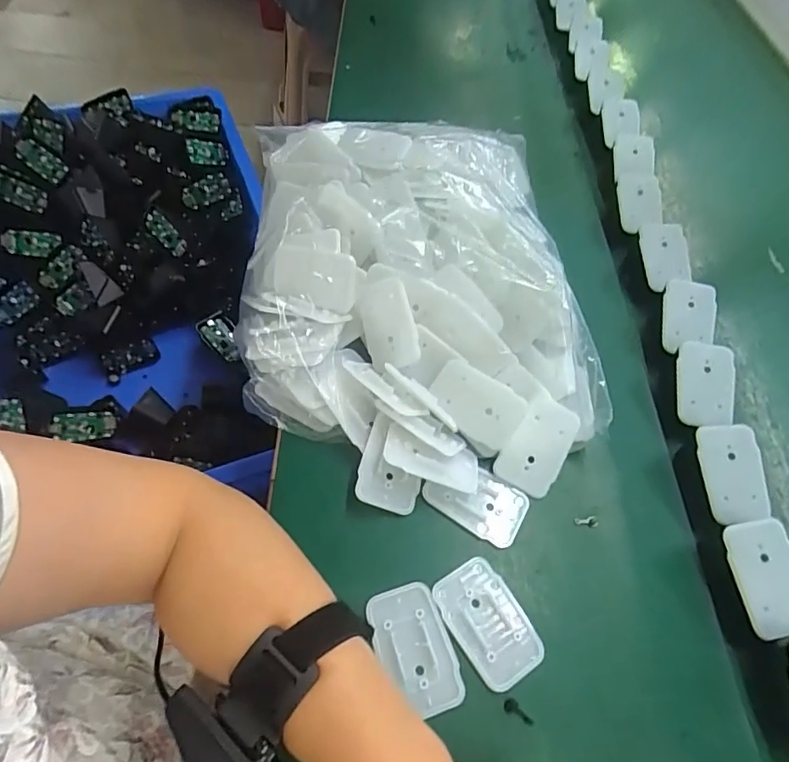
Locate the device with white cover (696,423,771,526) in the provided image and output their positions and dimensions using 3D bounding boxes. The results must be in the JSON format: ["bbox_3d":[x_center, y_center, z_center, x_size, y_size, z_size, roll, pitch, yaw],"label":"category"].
[{"bbox_3d":[0.243,0.065,0.356,0.045,0.008,0.067,-3,77,-2],"label":"device with white cover"}]

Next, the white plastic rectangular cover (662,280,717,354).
[{"bbox_3d":[0.255,-0.055,0.432,0.044,0.009,0.066,9,78,7],"label":"white plastic rectangular cover"}]

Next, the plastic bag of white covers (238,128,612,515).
[{"bbox_3d":[0.012,-0.084,0.416,0.265,0.089,0.375,-2,56,-6],"label":"plastic bag of white covers"}]

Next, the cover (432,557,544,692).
[{"bbox_3d":[0.059,0.150,0.311,0.045,0.006,0.069,-27,62,-21],"label":"cover"}]

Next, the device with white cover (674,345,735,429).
[{"bbox_3d":[0.248,0.003,0.398,0.044,0.004,0.066,6,81,3],"label":"device with white cover"}]

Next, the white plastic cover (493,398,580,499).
[{"bbox_3d":[0.104,0.047,0.360,0.041,0.004,0.067,32,83,1],"label":"white plastic cover"}]

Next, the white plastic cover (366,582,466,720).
[{"bbox_3d":[0.013,0.160,0.300,0.042,0.005,0.070,-17,58,-16],"label":"white plastic cover"}]

